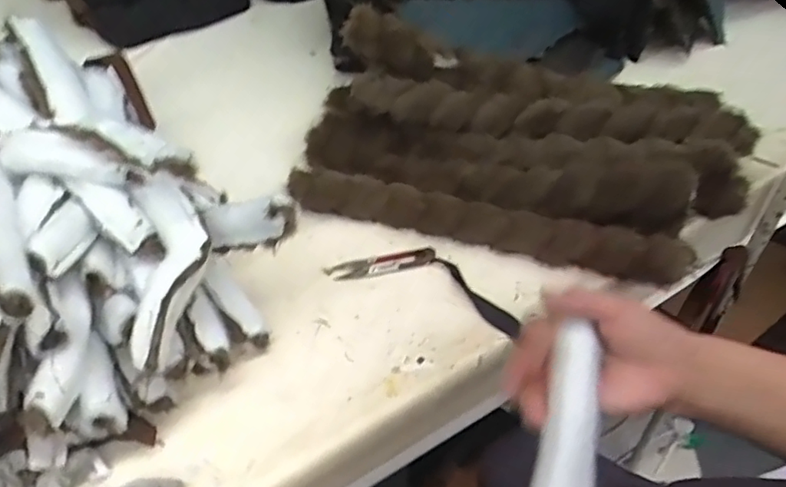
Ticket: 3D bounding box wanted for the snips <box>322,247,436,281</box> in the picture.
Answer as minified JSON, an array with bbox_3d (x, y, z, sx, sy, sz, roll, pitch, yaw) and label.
[{"bbox_3d":[-0.012,0.019,0.588,0.104,0.008,0.024,-7,47,-2],"label":"snips"}]

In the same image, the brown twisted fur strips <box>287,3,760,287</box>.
[{"bbox_3d":[0.113,-0.106,0.602,0.434,0.134,0.202,14,50,17],"label":"brown twisted fur strips"}]

